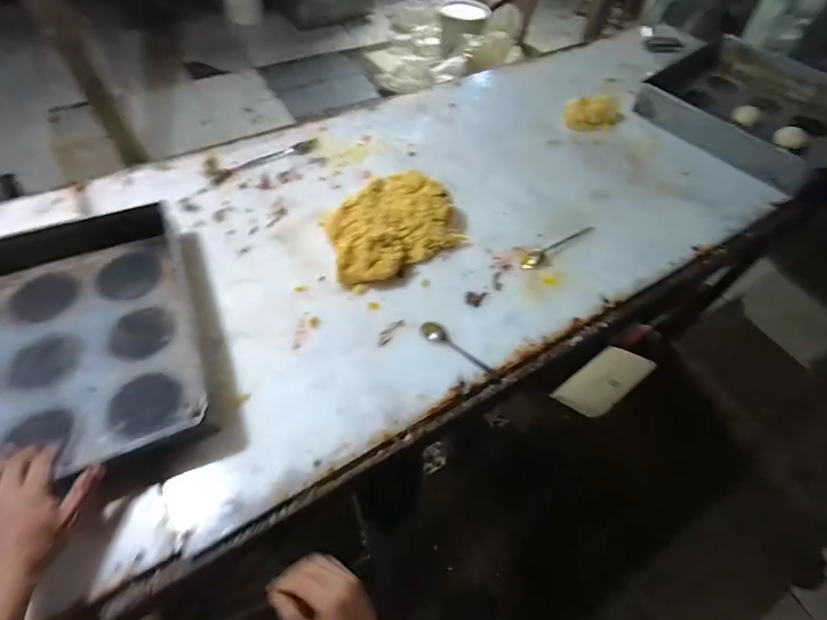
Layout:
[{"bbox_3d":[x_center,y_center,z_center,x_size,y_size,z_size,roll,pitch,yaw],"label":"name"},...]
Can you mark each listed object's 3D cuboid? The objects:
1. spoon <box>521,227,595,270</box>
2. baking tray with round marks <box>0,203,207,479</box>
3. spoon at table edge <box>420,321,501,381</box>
[{"bbox_3d":[0.254,-0.116,0.760,0.166,0.012,0.032,-29,62,-23],"label":"spoon"},{"bbox_3d":[-0.516,0.048,0.579,0.405,0.074,0.441,-19,54,-17],"label":"baking tray with round marks"},{"bbox_3d":[0.067,0.057,0.617,0.134,0.013,0.023,36,59,19],"label":"spoon at table edge"}]

